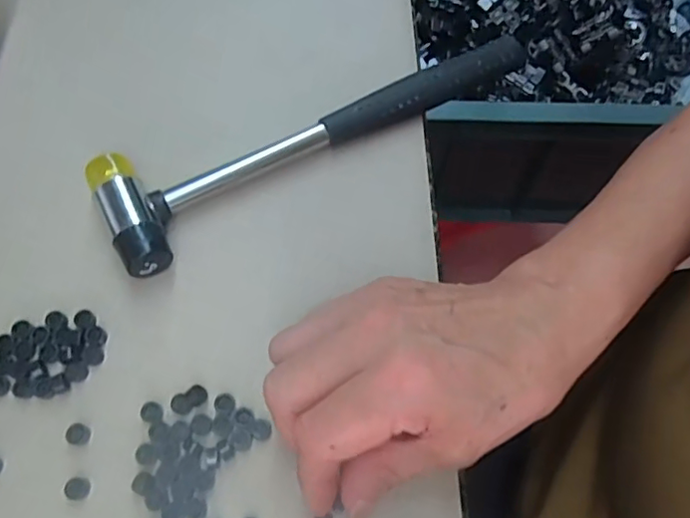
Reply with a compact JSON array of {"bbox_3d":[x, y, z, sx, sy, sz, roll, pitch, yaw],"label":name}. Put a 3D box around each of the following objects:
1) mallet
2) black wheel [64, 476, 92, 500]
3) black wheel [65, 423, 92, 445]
[{"bbox_3d":[-0.014,-0.076,0.318,0.244,0.021,0.061,-31,70,-15],"label":"mallet"},{"bbox_3d":[-0.112,0.096,0.245,0.009,0.004,0.009,1,65,-2],"label":"black wheel"},{"bbox_3d":[-0.116,0.076,0.255,0.009,0.004,0.009,1,65,-2],"label":"black wheel"}]

